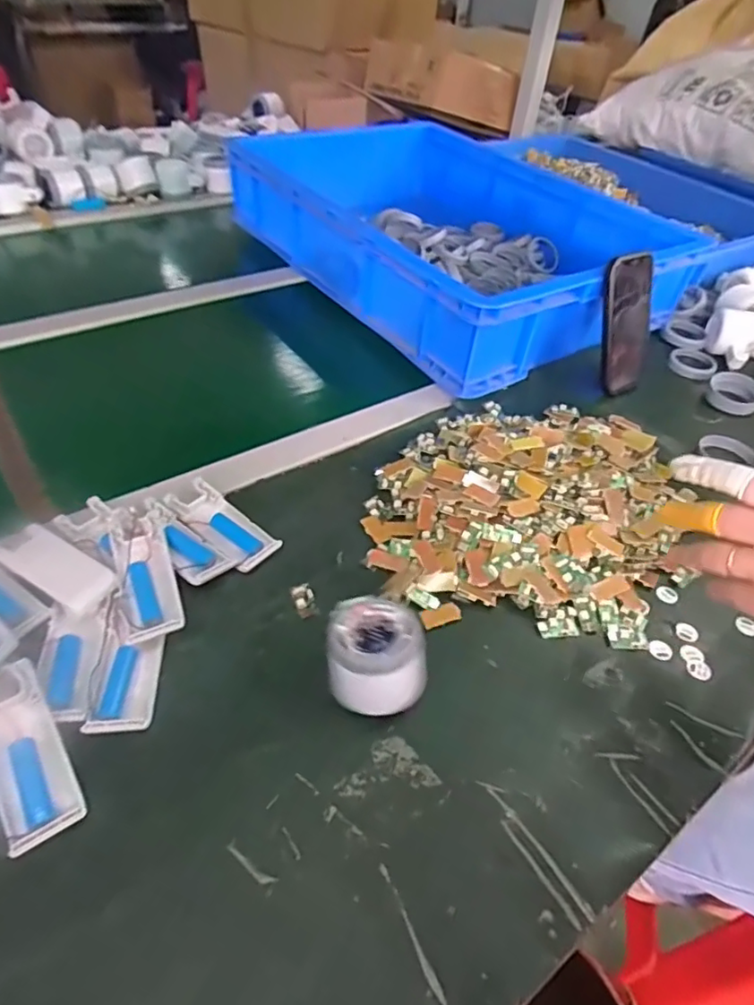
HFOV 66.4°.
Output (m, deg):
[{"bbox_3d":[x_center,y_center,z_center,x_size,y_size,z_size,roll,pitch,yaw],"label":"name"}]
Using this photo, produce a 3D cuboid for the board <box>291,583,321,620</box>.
[{"bbox_3d":[-0.056,0.075,0.449,0.017,0.004,0.030,-11,48,-17],"label":"board"}]

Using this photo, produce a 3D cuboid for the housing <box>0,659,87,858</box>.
[{"bbox_3d":[-0.210,0.144,0.341,0.039,0.013,0.107,-23,64,-26],"label":"housing"}]

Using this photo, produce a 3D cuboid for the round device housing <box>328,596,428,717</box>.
[{"bbox_3d":[-0.002,0.106,0.388,0.064,0.059,0.078,-1,46,-8],"label":"round device housing"}]

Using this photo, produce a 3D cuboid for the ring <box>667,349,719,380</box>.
[{"bbox_3d":[0.411,-0.181,0.752,0.058,0.015,0.058,3,45,-3],"label":"ring"}]

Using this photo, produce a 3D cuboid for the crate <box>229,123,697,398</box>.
[{"bbox_3d":[0.099,-0.391,0.832,0.411,0.122,0.577,-23,52,-27],"label":"crate"}]

